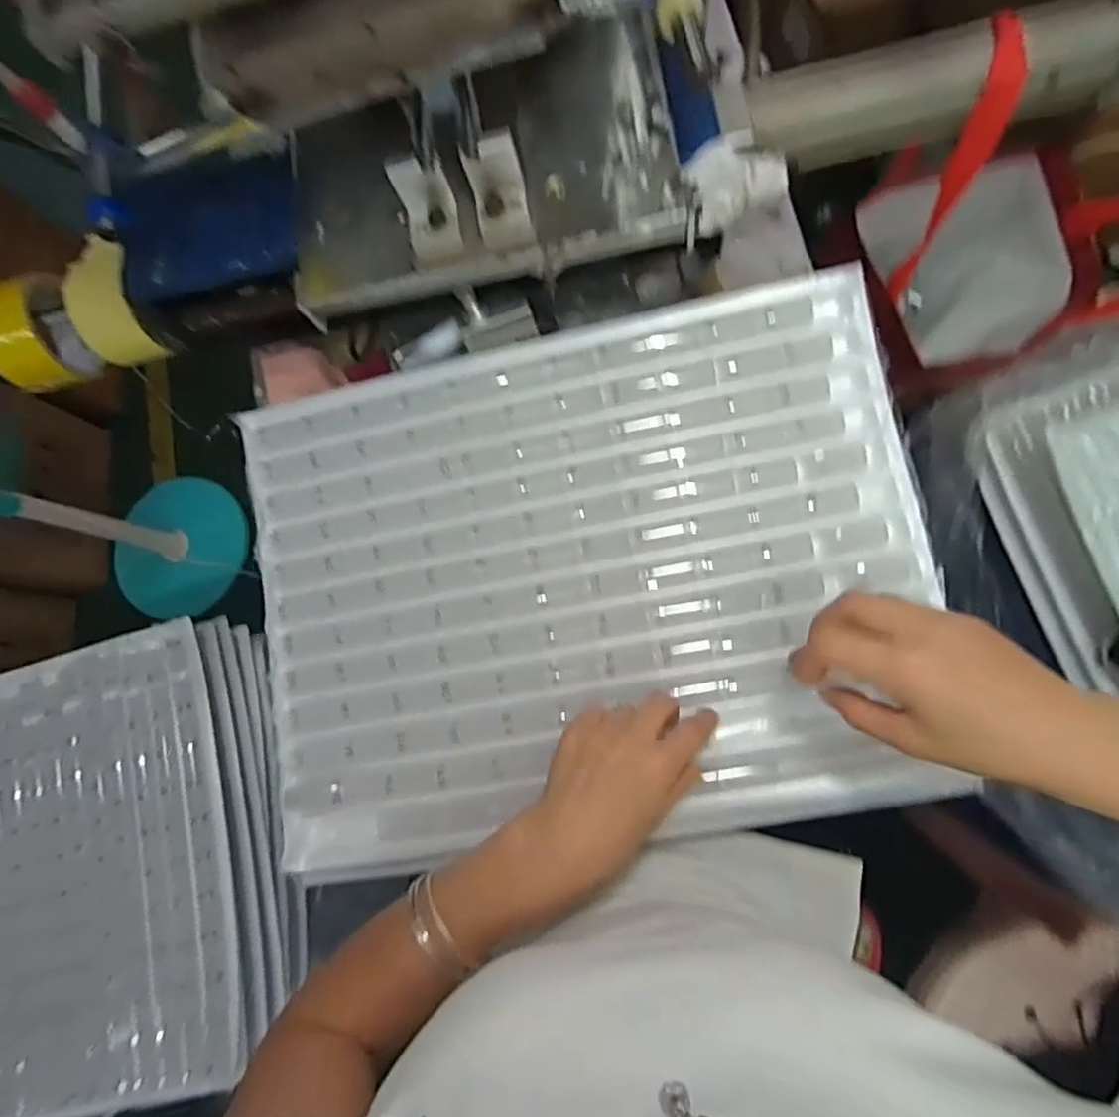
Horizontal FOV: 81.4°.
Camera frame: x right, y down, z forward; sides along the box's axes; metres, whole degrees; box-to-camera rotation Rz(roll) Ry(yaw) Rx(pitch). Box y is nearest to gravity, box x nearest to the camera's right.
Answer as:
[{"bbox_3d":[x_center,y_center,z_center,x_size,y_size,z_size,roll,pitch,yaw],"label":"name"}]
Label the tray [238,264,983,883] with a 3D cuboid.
[{"bbox_3d":[0.012,0.016,0.449,0.453,0.022,0.350,-12,84,5],"label":"tray"}]

